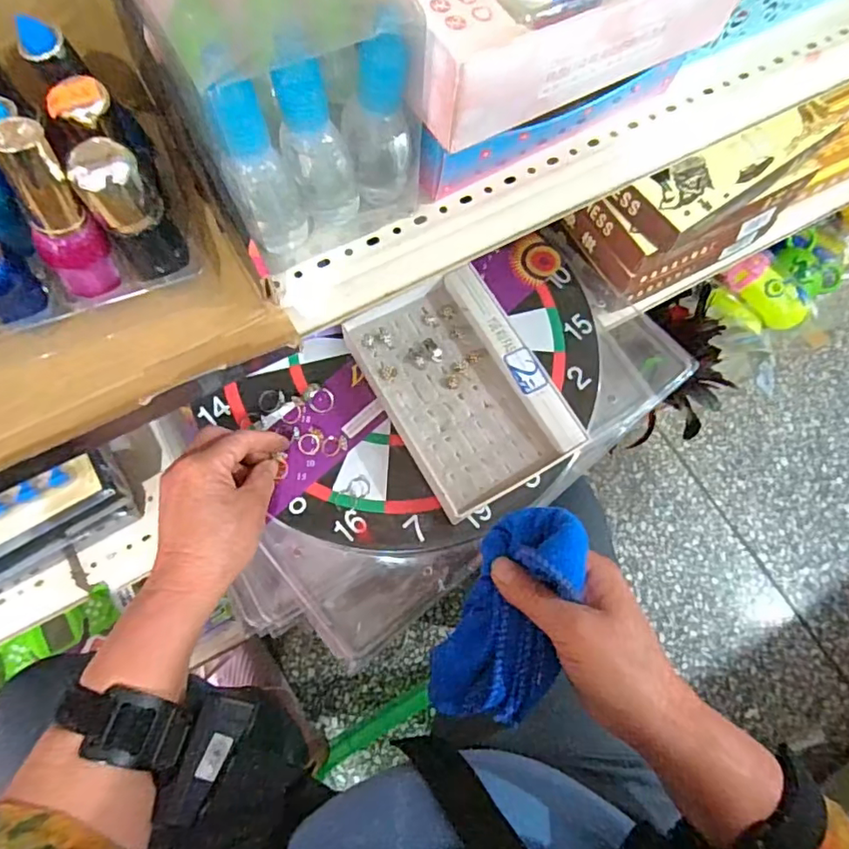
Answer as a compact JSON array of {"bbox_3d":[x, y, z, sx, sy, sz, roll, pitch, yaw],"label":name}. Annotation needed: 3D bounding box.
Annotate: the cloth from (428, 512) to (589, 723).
[{"bbox_3d":[0.052,0.114,0.326,0.063,0.047,0.133,23,98,6],"label":"cloth"}]

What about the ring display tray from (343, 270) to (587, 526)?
[{"bbox_3d":[0.030,-0.034,0.458,0.121,0.029,0.184,-27,74,-11],"label":"ring display tray"}]

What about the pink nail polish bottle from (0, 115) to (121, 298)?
[{"bbox_3d":[-0.155,-0.087,0.239,0.027,0.073,0.024,-22,73,-10],"label":"pink nail polish bottle"}]

